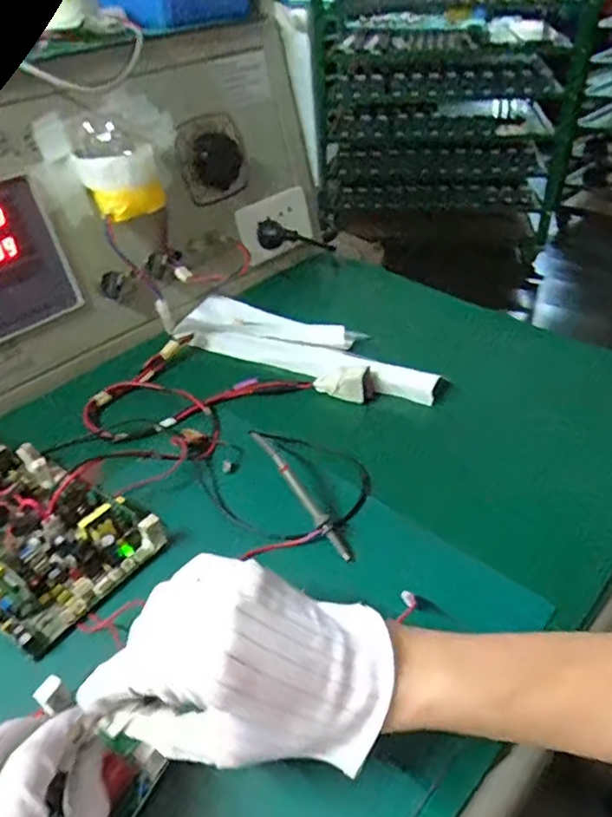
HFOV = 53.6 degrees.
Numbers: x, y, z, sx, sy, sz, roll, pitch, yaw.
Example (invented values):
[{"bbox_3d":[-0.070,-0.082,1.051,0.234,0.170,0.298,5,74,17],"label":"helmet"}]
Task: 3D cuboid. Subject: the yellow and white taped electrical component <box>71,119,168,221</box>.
[{"bbox_3d":[-0.187,-0.241,0.610,0.070,0.077,0.056,-31,46,-28],"label":"yellow and white taped electrical component"}]

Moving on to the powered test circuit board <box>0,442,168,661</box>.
[{"bbox_3d":[-0.219,0.092,0.477,0.197,0.040,0.127,22,46,29],"label":"powered test circuit board"}]

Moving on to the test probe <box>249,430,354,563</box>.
[{"bbox_3d":[-0.005,0.064,0.477,0.009,0.013,0.134,-27,62,-25],"label":"test probe"}]

